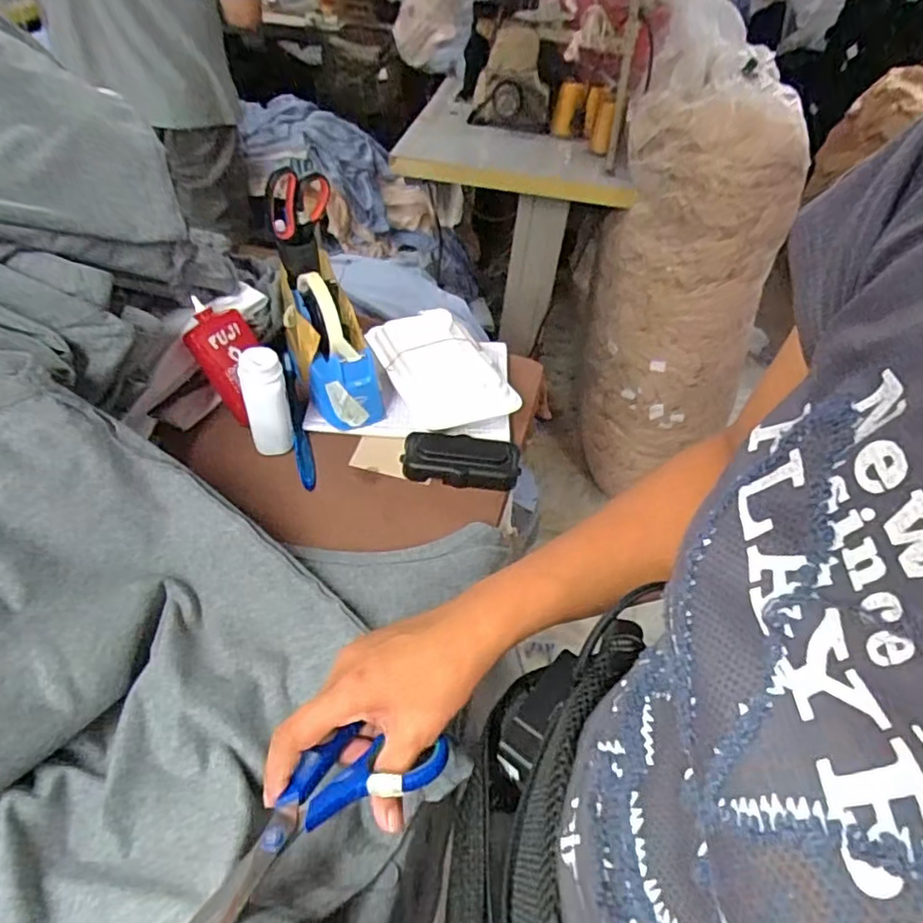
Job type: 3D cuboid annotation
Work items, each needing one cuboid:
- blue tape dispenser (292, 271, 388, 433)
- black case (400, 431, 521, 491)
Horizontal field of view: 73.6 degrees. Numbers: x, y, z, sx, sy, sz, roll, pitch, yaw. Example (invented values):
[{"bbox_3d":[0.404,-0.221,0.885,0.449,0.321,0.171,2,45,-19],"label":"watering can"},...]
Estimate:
[{"bbox_3d":[-0.121,-0.109,0.589,0.060,0.065,0.154,-19,84,-21],"label":"blue tape dispenser"},{"bbox_3d":[-0.001,-0.002,0.588,0.108,0.026,0.057,3,47,-2],"label":"black case"}]

